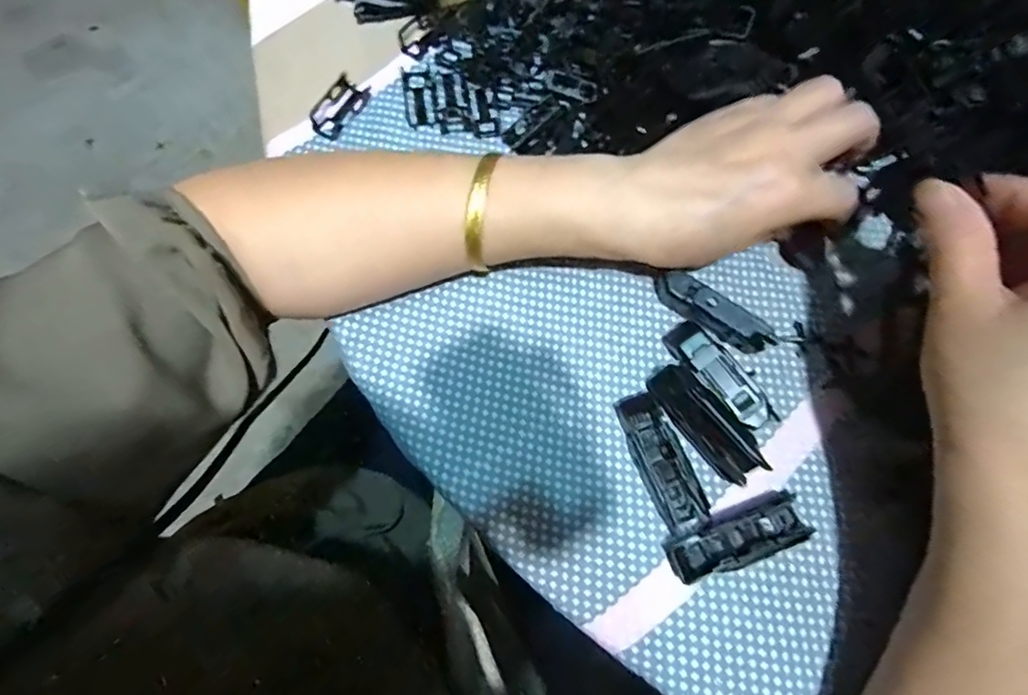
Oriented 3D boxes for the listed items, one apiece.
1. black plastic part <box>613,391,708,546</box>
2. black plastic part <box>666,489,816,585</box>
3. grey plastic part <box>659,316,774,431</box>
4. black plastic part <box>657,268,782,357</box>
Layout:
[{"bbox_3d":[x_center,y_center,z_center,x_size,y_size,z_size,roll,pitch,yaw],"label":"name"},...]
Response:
[{"bbox_3d":[0.073,0.056,0.266,0.022,0.013,0.070,-22,74,-5],"label":"black plastic part"},{"bbox_3d":[0.107,0.091,0.256,0.066,0.013,0.021,-22,74,-5],"label":"black plastic part"},{"bbox_3d":[0.104,0.014,0.278,0.021,0.014,0.062,-40,76,-10],"label":"grey plastic part"},{"bbox_3d":[0.104,-0.018,0.284,0.064,0.025,0.012,36,77,11],"label":"black plastic part"}]

